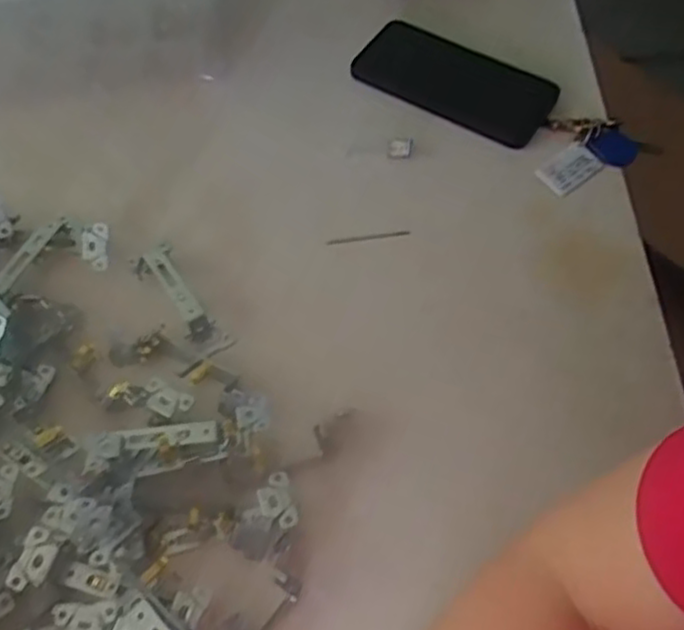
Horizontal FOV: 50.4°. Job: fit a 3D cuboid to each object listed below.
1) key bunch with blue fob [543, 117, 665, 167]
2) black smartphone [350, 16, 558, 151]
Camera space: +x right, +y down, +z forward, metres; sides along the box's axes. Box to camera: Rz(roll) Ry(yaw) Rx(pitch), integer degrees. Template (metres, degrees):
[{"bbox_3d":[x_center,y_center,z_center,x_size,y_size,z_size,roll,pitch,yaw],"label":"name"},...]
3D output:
[{"bbox_3d":[0.202,-0.140,0.565,0.085,0.016,0.038,30,64,17],"label":"key bunch with blue fob"},{"bbox_3d":[0.094,-0.198,0.598,0.163,0.014,0.085,29,63,17],"label":"black smartphone"}]

